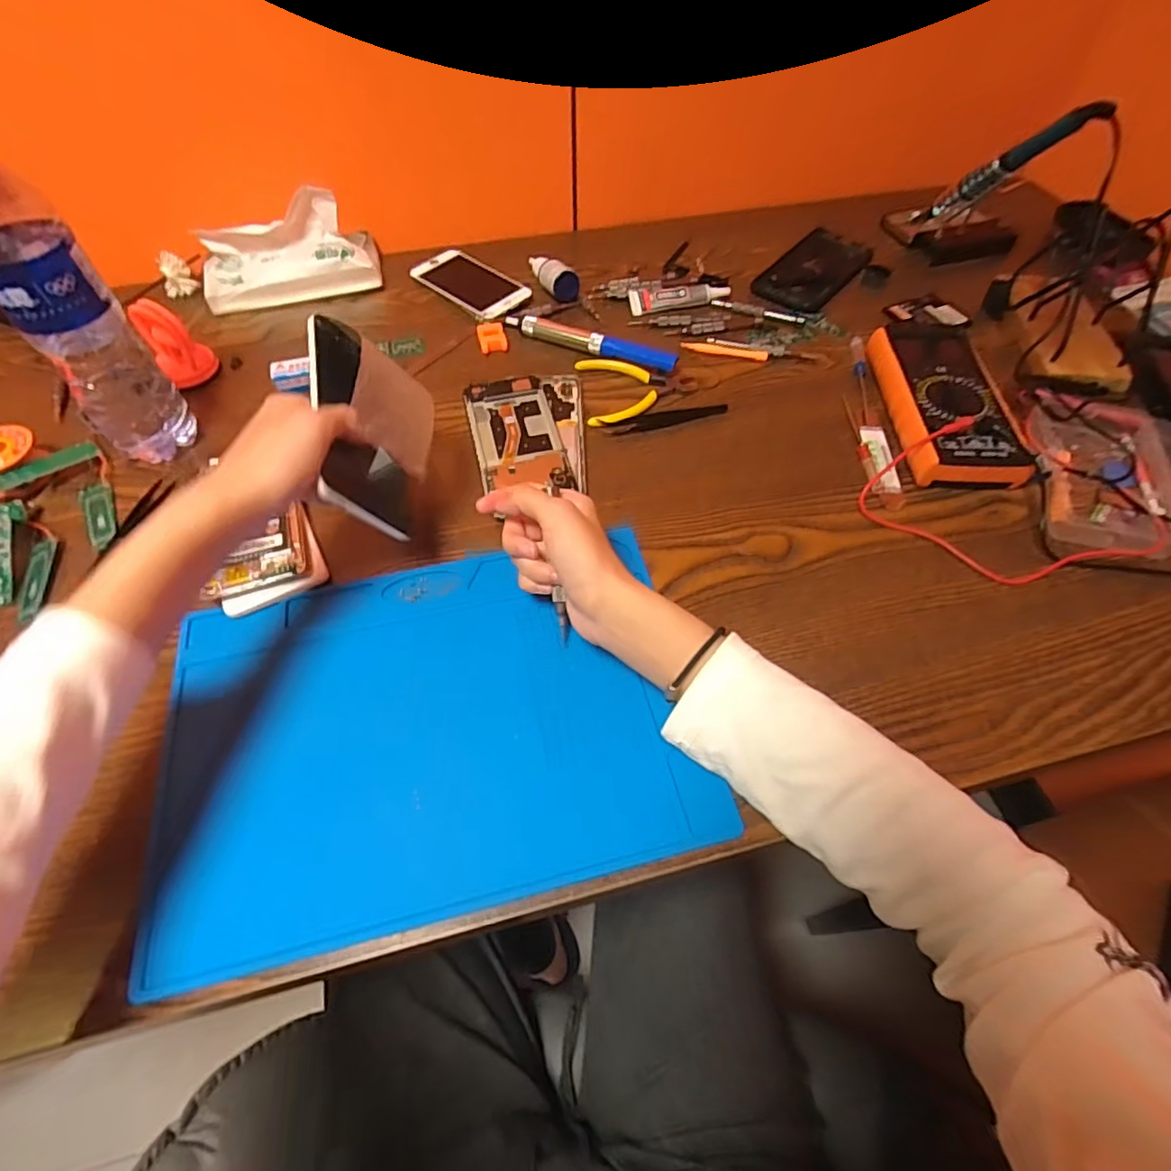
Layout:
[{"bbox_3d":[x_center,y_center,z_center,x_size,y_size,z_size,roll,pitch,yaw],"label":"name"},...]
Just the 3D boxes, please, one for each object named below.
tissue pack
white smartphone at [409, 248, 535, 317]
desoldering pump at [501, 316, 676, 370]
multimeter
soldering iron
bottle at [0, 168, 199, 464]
[{"bbox_3d":[-0.307,-0.340,0.620,0.176,0.079,0.066,-19,58,-12],"label":"tissue pack"},{"bbox_3d":[-0.121,-0.321,0.643,0.066,0.011,0.134,-39,64,-23],"label":"white smartphone"},{"bbox_3d":[0.003,-0.234,0.578,0.174,0.016,0.026,17,58,11],"label":"desoldering pump"},{"bbox_3d":[0.305,-0.157,0.515,0.086,0.038,0.178,0,56,1],"label":"multimeter"},{"bbox_3d":[0.394,-0.399,0.592,0.022,0.030,0.251,-8,11,-5],"label":"soldering iron"},{"bbox_3d":[-0.362,-0.186,0.426,0.058,0.226,0.059,35,63,21],"label":"bottle"}]

